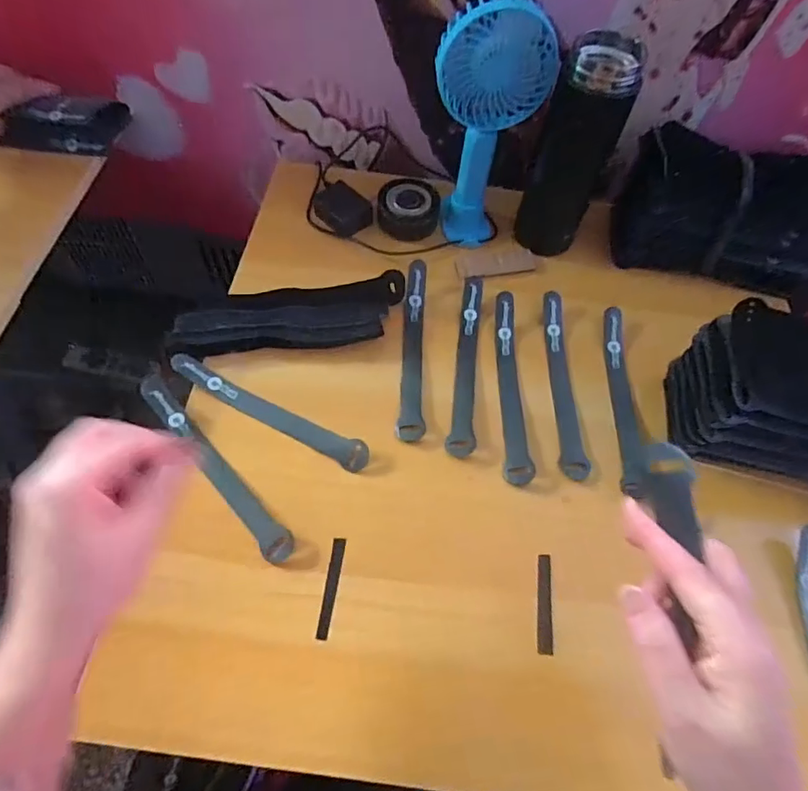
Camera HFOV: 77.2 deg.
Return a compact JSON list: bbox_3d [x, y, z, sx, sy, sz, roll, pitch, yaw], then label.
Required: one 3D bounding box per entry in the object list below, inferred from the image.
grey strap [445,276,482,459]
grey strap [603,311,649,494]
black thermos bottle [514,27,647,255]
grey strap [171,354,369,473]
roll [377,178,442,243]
[{"bbox_3d":[0.060,-0.036,0.488,0.023,0.014,0.202,7,61,0],"label":"grey strap"},{"bbox_3d":[0.202,-0.001,0.464,0.021,0.014,0.190,7,57,2],"label":"grey strap"},{"bbox_3d":[0.166,-0.235,0.502,0.068,0.188,0.064,27,63,11],"label":"black thermos bottle"},{"bbox_3d":[-0.122,0.014,0.453,0.199,0.020,0.023,24,59,13],"label":"grey strap"},{"bbox_3d":[0.006,-0.214,0.583,0.070,0.036,0.070,1,61,-3],"label":"roll"}]

